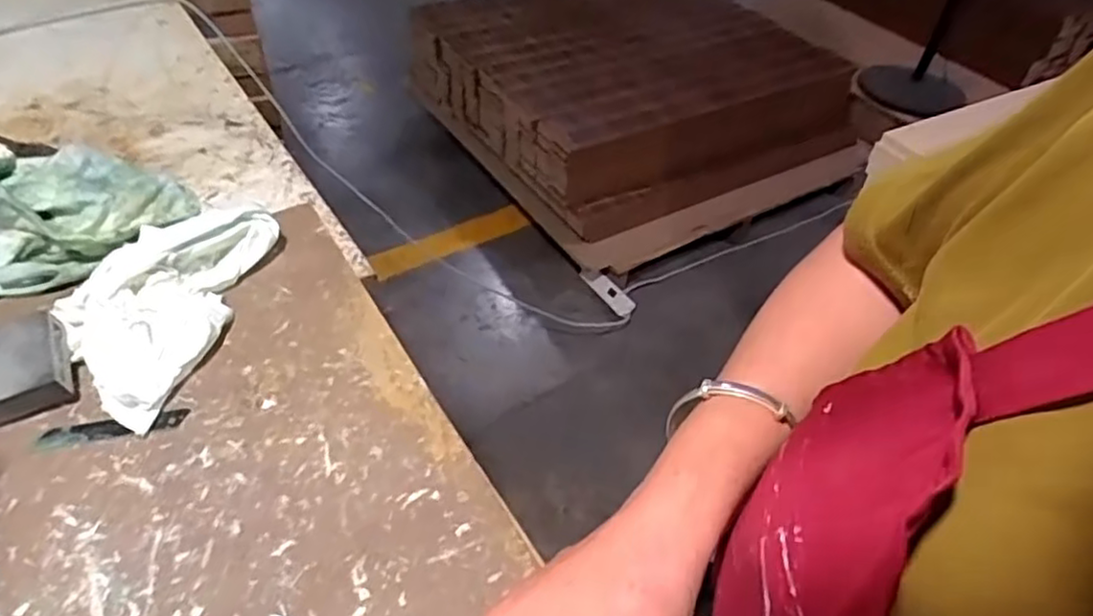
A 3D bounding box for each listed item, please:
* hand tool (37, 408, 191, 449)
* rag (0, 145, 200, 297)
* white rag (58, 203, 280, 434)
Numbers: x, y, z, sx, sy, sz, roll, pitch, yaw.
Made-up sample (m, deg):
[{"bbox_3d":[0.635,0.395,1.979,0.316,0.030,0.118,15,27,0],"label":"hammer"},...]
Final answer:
[{"bbox_3d":[-0.318,0.088,0.498,0.099,0.005,0.021,-8,46,-12],"label":"hand tool"},{"bbox_3d":[-0.496,-0.085,0.611,0.301,0.094,0.156,-8,46,-11],"label":"rag"},{"bbox_3d":[-0.321,-0.010,0.564,0.128,0.047,0.219,10,45,7],"label":"white rag"}]

